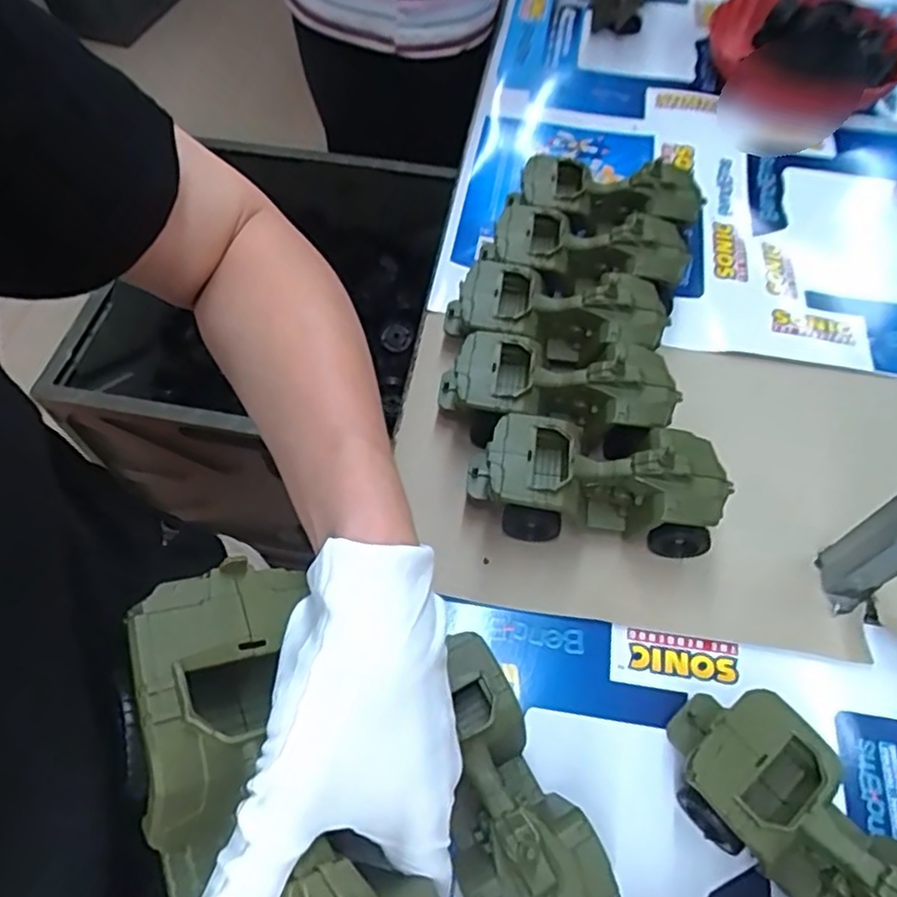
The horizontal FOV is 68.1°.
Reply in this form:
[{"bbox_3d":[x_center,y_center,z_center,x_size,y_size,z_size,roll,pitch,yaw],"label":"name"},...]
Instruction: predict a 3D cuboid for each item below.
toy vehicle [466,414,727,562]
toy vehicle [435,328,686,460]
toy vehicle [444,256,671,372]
[{"bbox_3d":[0.111,0.027,0.515,0.187,0.074,0.083,6,60,4],"label":"toy vehicle"},{"bbox_3d":[0.090,-0.045,0.560,0.190,0.080,0.090,7,60,4],"label":"toy vehicle"},{"bbox_3d":[0.094,-0.110,0.601,0.193,0.078,0.093,8,60,5],"label":"toy vehicle"}]

